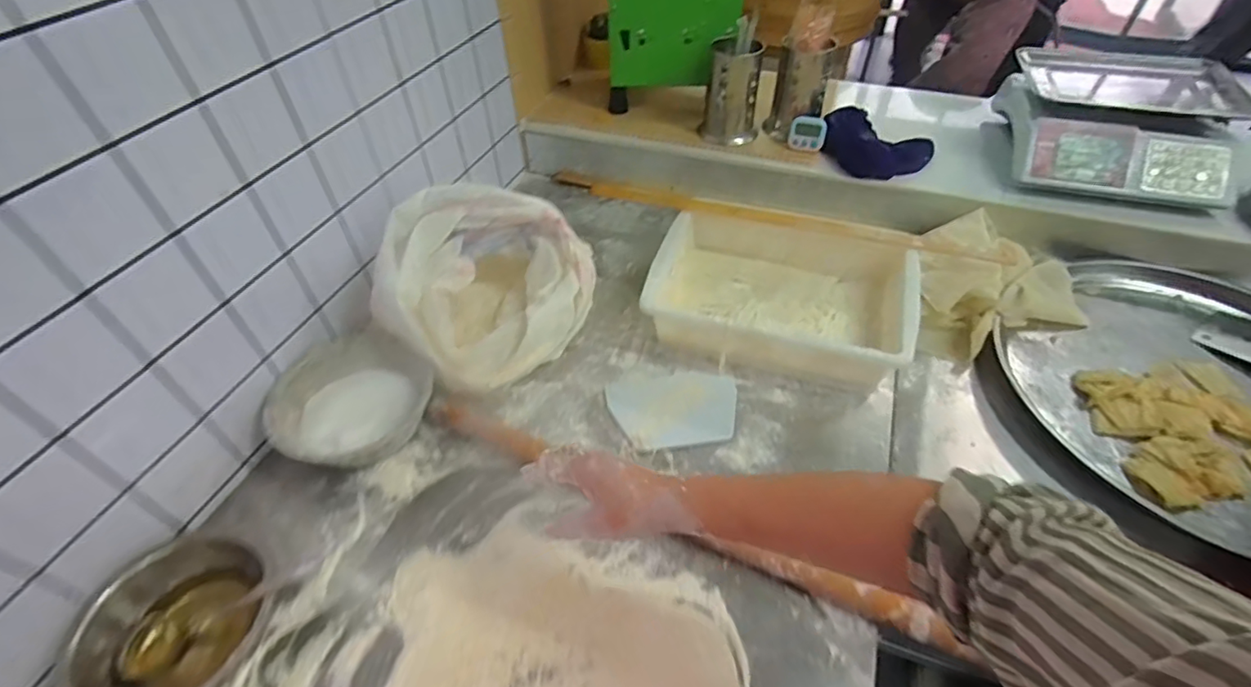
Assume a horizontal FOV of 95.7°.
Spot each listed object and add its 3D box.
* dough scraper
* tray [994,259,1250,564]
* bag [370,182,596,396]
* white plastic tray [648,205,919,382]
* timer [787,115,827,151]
[{"bbox_3d":[0.070,0.090,0.812,0.182,0.004,0.131,-3,47,-1],"label":"dough scraper"},{"bbox_3d":[0.811,0.063,0.806,0.488,0.057,0.528,-1,47,1],"label":"tray"},{"bbox_3d":[-0.201,-0.092,0.825,0.211,0.180,0.276,33,56,27],"label":"bag"},{"bbox_3d":[0.237,-0.077,0.889,0.376,0.102,0.270,14,49,14],"label":"white plastic tray"},{"bbox_3d":[0.340,-0.394,1.059,0.067,0.060,0.011,18,42,24],"label":"timer"}]

